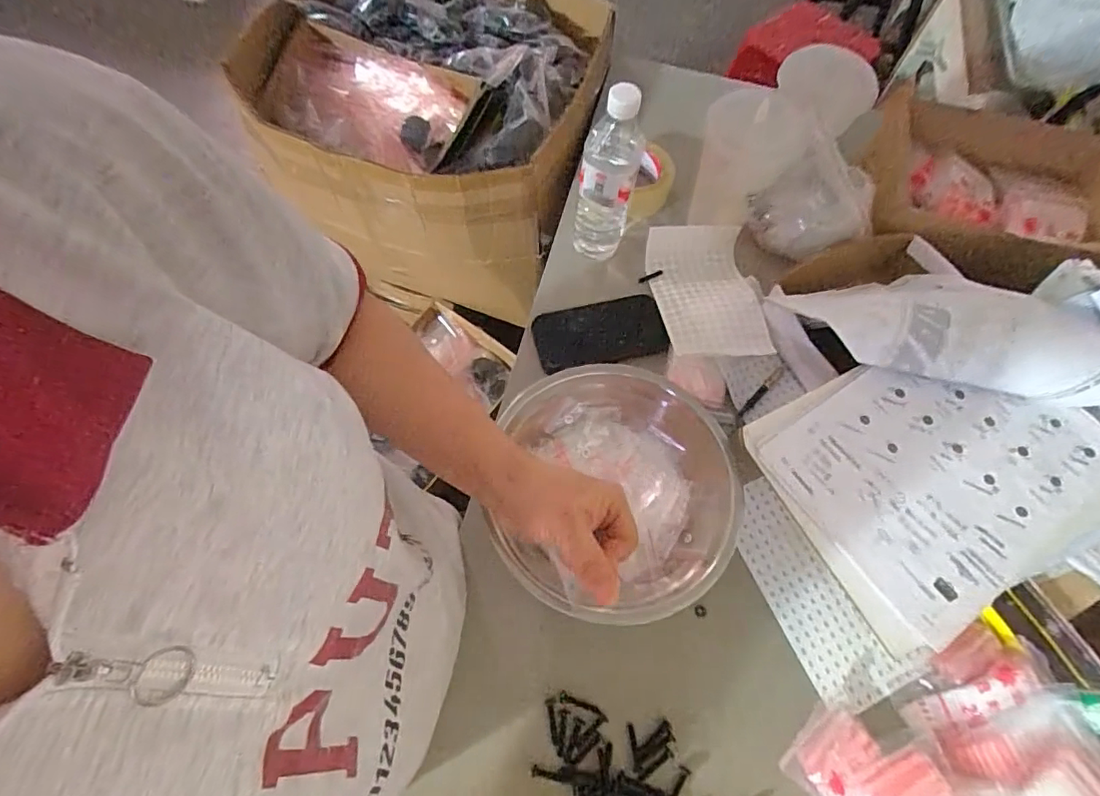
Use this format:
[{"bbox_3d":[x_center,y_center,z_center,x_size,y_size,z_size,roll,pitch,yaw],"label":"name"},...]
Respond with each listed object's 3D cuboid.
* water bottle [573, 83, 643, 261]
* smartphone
[{"bbox_3d":[0.068,-0.256,0.628,0.064,0.232,0.071,13,66,3],"label":"water bottle"},{"bbox_3d":[0.062,-0.080,0.672,0.158,0.011,0.081,-11,77,0],"label":"smartphone"}]

